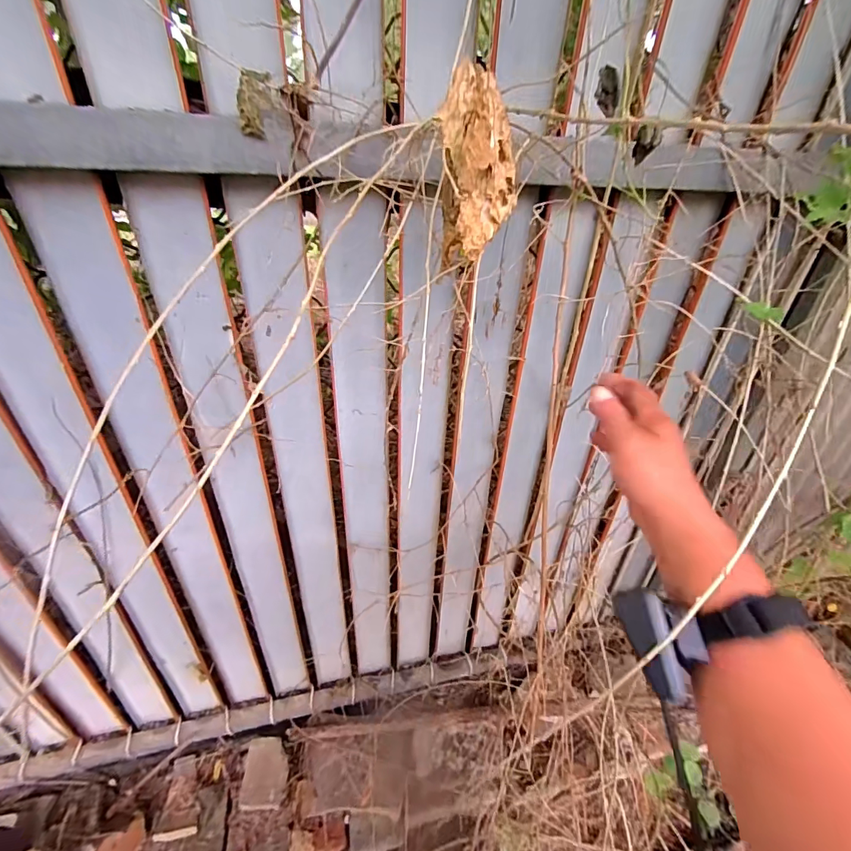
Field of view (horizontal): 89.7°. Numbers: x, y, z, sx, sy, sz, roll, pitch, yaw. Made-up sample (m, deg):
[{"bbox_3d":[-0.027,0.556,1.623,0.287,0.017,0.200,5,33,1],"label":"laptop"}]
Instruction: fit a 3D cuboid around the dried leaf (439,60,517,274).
[{"bbox_3d":[0.035,-0.176,0.282,0.046,0.129,0.022,1,1,-2],"label":"dried leaf"}]

